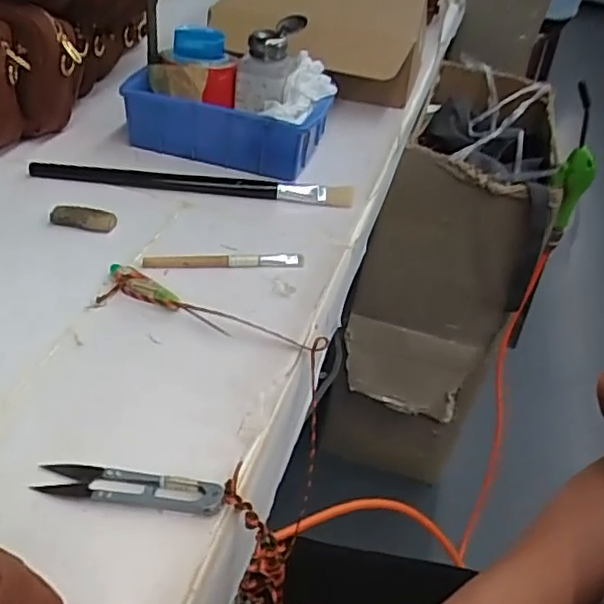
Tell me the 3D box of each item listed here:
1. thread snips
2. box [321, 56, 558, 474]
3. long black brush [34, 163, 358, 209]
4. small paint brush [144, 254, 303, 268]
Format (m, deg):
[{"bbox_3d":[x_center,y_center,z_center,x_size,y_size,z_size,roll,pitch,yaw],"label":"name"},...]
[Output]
[{"bbox_3d":[-0.094,0.102,0.353,0.101,0.011,0.022,8,38,3],"label":"thread snips"},{"bbox_3d":[0.252,-0.036,1.205,0.235,0.643,0.449,17,40,8],"label":"box"},{"bbox_3d":[-0.100,-0.114,0.600,0.298,0.008,0.024,4,38,-2],"label":"long black brush"},{"bbox_3d":[-0.062,-0.035,0.515,0.127,0.006,0.013,-2,39,-10],"label":"small paint brush"}]

